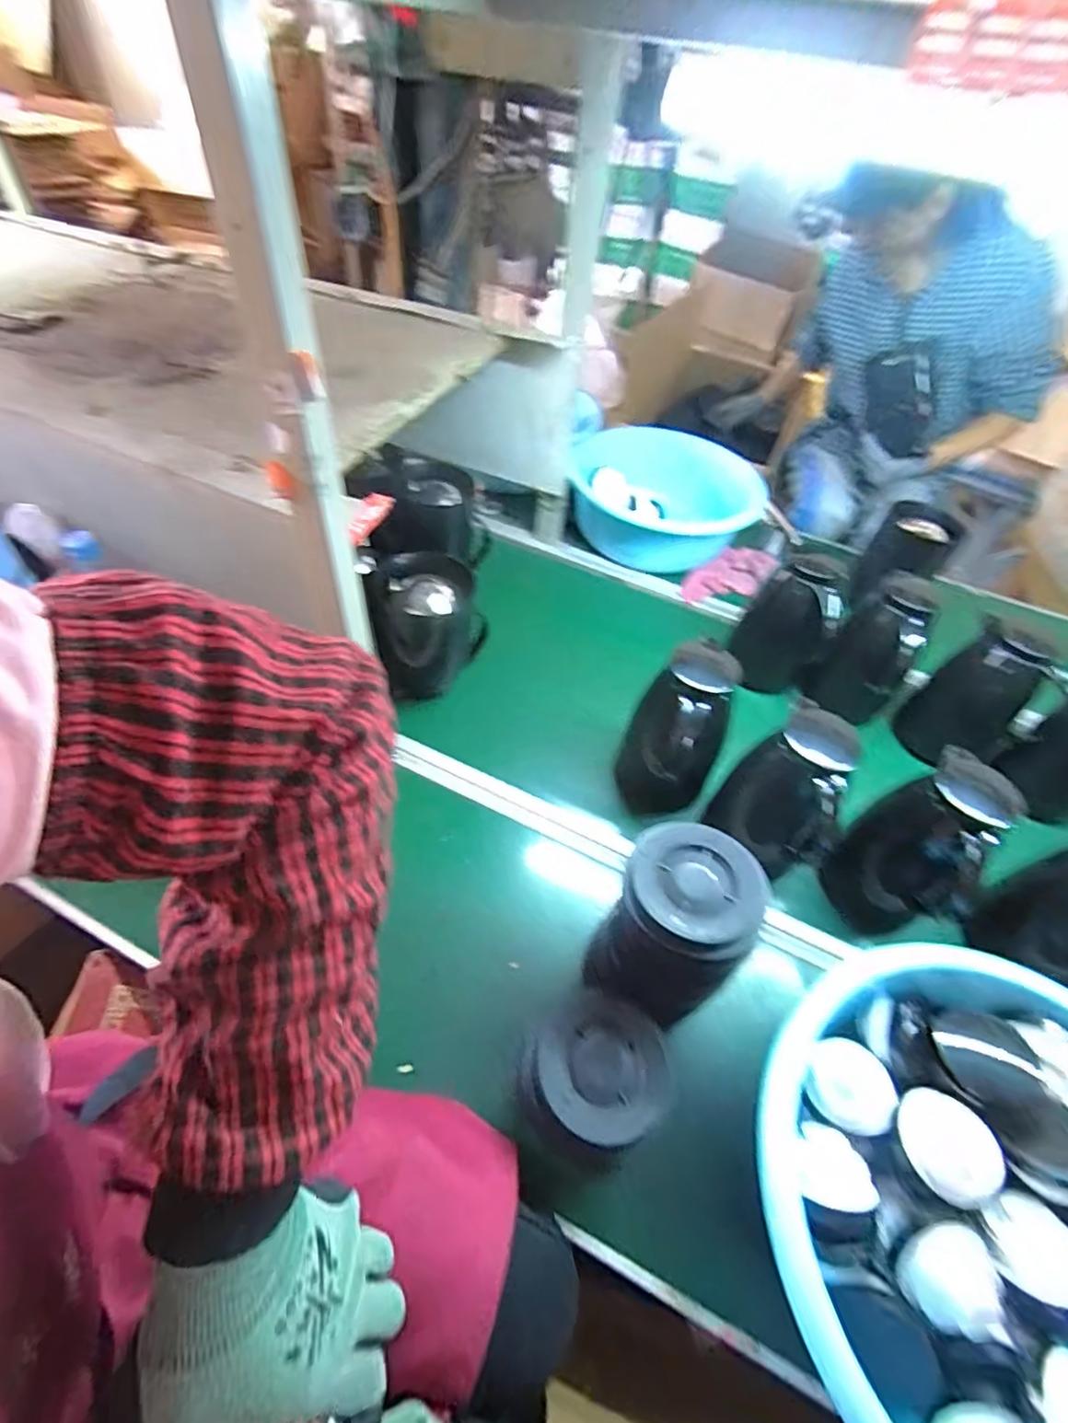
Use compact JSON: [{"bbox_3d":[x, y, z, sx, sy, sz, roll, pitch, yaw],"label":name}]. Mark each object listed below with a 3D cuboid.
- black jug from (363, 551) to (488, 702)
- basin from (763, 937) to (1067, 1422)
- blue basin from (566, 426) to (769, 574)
[{"bbox_3d":[-0.146,-0.111,0.829,0.133,0.184,0.125,10,48,2],"label":"black jug"},{"bbox_3d":[0.361,0.401,0.446,0.345,0.110,0.358,3,48,-3],"label":"basin"},{"bbox_3d":[0.245,-0.441,1.170,0.342,0.130,0.329,3,48,-3],"label":"blue basin"}]

